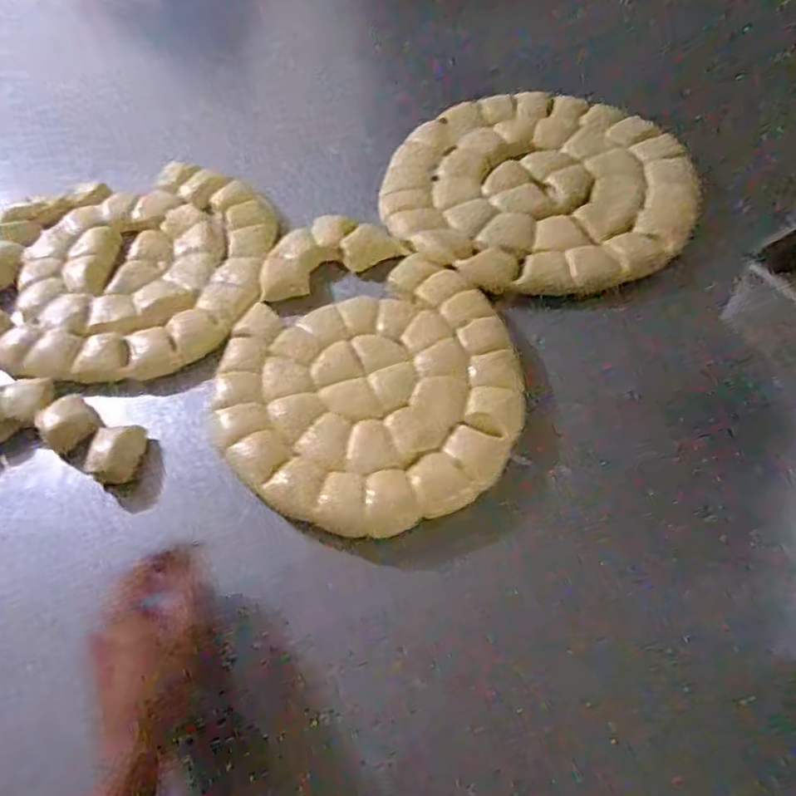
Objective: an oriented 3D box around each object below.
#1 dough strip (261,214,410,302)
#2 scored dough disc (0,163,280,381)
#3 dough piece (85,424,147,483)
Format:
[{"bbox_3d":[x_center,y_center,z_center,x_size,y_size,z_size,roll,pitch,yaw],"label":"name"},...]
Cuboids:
[{"bbox_3d":[-0.072,-0.147,0.623,0.140,0.023,0.072,-23,57,-10],"label":"dough strip"},{"bbox_3d":[-0.285,-0.134,0.641,0.306,0.019,0.266,-1,56,5],"label":"scored dough disc"},{"bbox_3d":[-0.233,0.044,0.525,0.034,0.019,0.051,2,57,6],"label":"dough piece"}]

